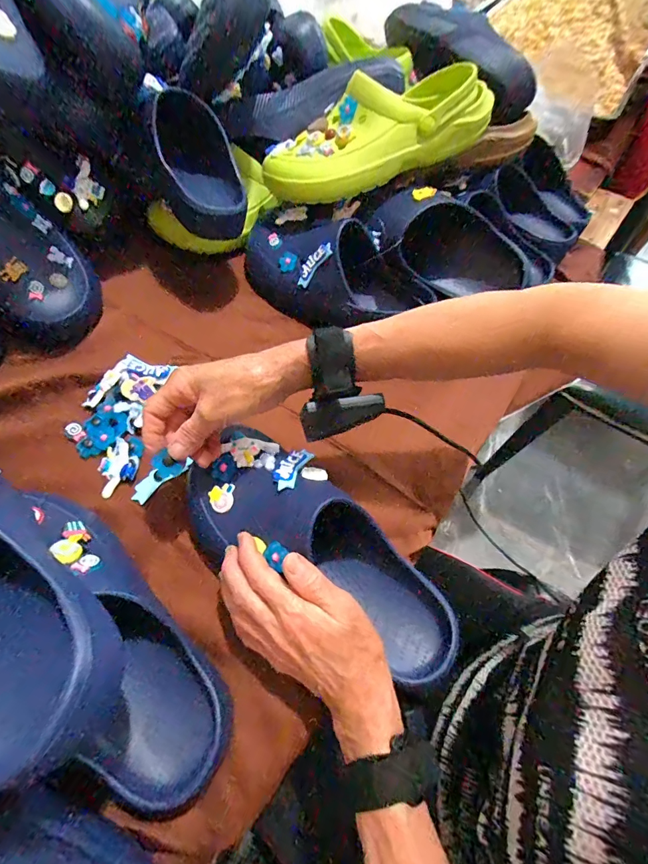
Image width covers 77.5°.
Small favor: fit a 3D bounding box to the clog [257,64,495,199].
[{"bbox_3d":[0.061,-0.386,0.509,0.290,0.081,0.131,-21,63,3],"label":"clog"}]

